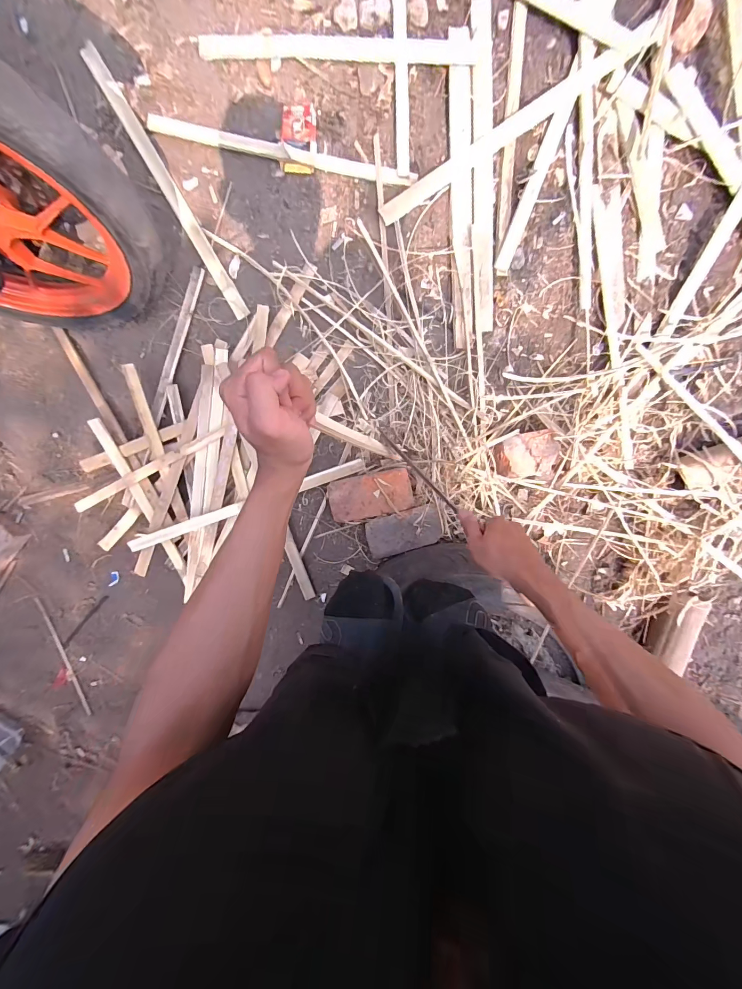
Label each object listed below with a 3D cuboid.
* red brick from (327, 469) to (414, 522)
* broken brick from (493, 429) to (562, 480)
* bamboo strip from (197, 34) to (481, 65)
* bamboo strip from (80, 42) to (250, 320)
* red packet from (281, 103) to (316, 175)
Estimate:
[{"bbox_3d":[-0.001,0.002,0.764,0.173,0.041,0.093,-11,98,5],"label":"red brick"},{"bbox_3d":[0.313,-0.078,0.711,0.133,0.049,0.098,5,99,3],"label":"broken brick"},{"bbox_3d":[-0.063,-0.807,0.648,0.502,0.013,0.039,6,98,3],"label":"bamboo strip"},{"bbox_3d":[-0.395,-0.601,0.705,0.031,0.015,0.539,-29,95,7],"label":"bamboo strip"},{"bbox_3d":[-0.135,-0.673,0.677,0.065,0.012,0.110,6,98,2],"label":"red packet"}]

